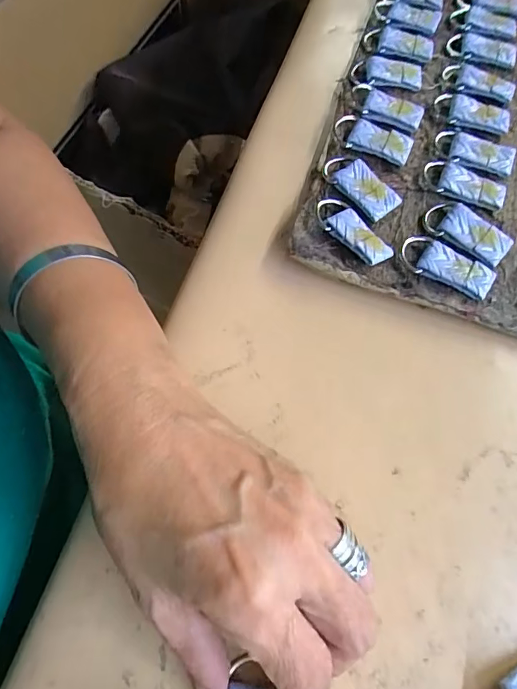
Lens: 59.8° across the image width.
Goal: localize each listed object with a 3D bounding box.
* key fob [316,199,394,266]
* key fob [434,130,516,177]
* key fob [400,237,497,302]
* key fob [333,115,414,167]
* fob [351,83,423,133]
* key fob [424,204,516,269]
[{"bbox_3d":[0.050,-0.062,0.242,0.020,0.006,0.048,-36,71,-16],"label":"key fob"},{"bbox_3d":[0.130,-0.116,0.272,0.047,0.004,0.025,22,67,9],"label":"key fob"},{"bbox_3d":[0.099,-0.041,0.235,0.048,0.004,0.022,33,68,13],"label":"key fob"},{"bbox_3d":[0.069,-0.126,0.273,0.048,0.007,0.025,24,67,9],"label":"key fob"},{"bbox_3d":[0.080,-0.151,0.285,0.047,0.004,0.027,22,66,8],"label":"fob"},{"bbox_3d":[0.114,-0.062,0.245,0.047,0.007,0.024,40,70,15],"label":"key fob"}]

